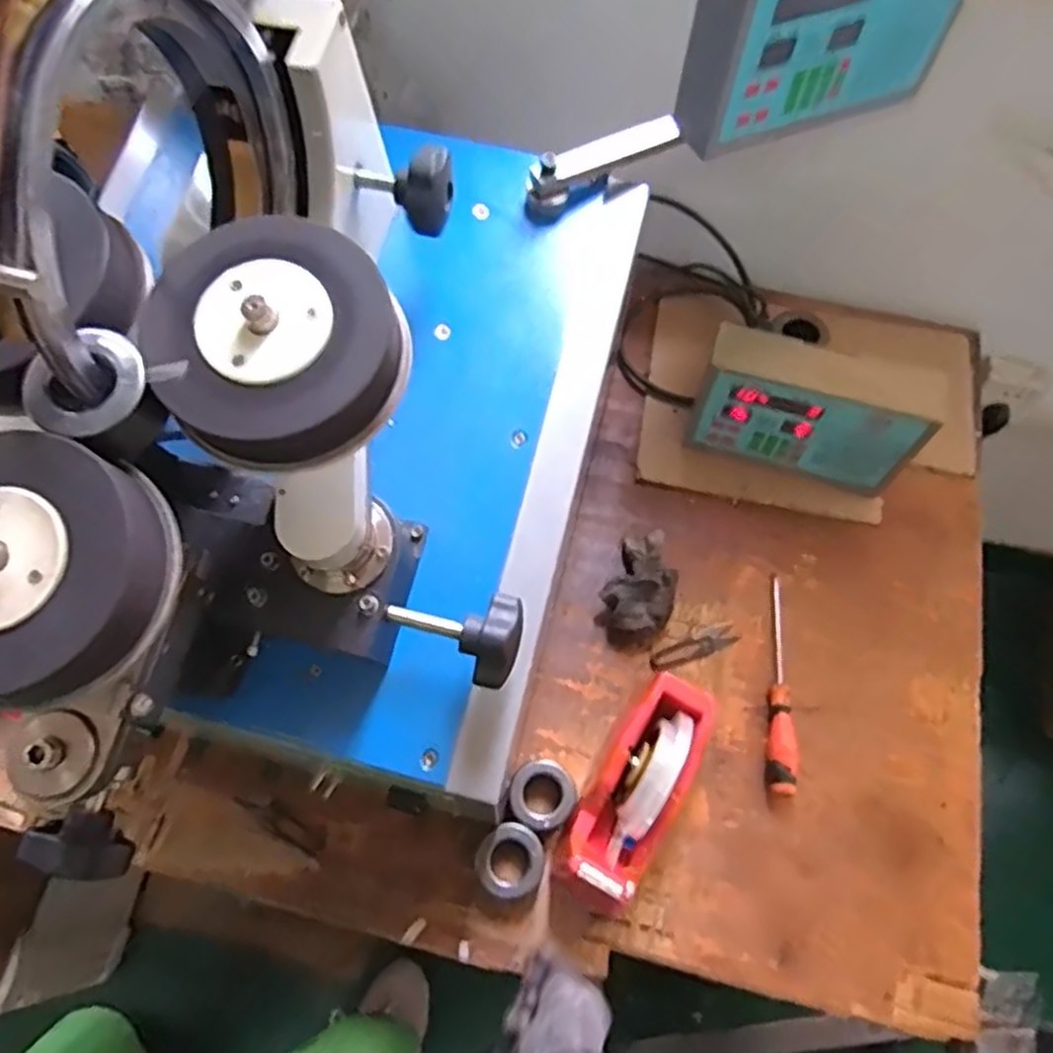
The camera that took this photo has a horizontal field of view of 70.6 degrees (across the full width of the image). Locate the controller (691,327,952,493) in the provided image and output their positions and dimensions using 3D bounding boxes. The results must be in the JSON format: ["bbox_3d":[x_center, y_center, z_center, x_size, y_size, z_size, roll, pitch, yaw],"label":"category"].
[{"bbox_3d":[0.297,-0.124,0.801,0.229,0.164,0.073,17,68,6],"label":"controller"}]

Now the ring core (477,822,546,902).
[{"bbox_3d":[-0.013,0.303,0.672,0.058,0.031,0.060,1,67,-1],"label":"ring core"}]

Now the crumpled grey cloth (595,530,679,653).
[{"bbox_3d":[0.120,0.064,0.772,0.077,0.066,0.120,26,69,9],"label":"crumpled grey cloth"}]

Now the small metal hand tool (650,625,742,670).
[{"bbox_3d":[0.174,0.126,0.773,0.095,0.005,0.023,-20,69,-10],"label":"small metal hand tool"}]

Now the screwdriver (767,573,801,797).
[{"bbox_3d":[0.257,0.152,0.747,0.026,0.027,0.223,8,67,2],"label":"screwdriver"}]

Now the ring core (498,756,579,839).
[{"bbox_3d":[0.013,0.251,0.694,0.064,0.040,0.064,1,67,-1],"label":"ring core"}]

